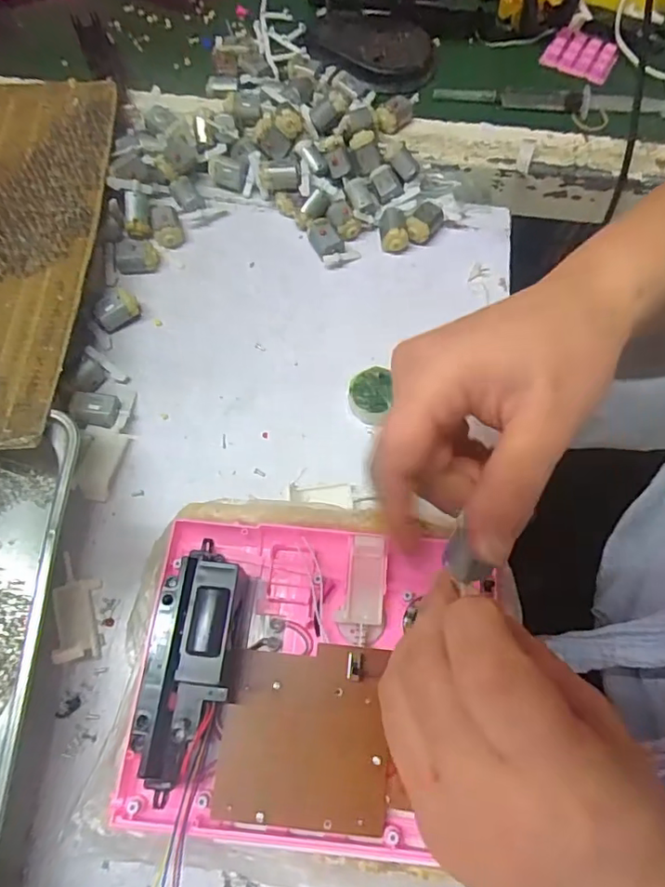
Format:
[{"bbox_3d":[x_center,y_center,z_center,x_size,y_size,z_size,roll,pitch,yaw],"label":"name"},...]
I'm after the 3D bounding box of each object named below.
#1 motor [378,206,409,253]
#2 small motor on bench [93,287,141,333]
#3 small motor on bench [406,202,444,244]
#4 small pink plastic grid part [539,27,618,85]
[{"bbox_3d":[0.044,-0.154,0.394,0.018,0.017,0.031,-5,67,-4],"label":"motor"},{"bbox_3d":[-0.144,-0.089,0.362,0.028,0.019,0.019,-31,71,-14],"label":"small motor on bench"},{"bbox_3d":[0.066,-0.160,0.396,0.027,0.014,0.018,-42,74,-17],"label":"small motor on bench"},{"bbox_3d":[0.219,-0.343,0.480,0.058,0.011,0.048,29,69,10],"label":"small pink plastic grid part"}]

